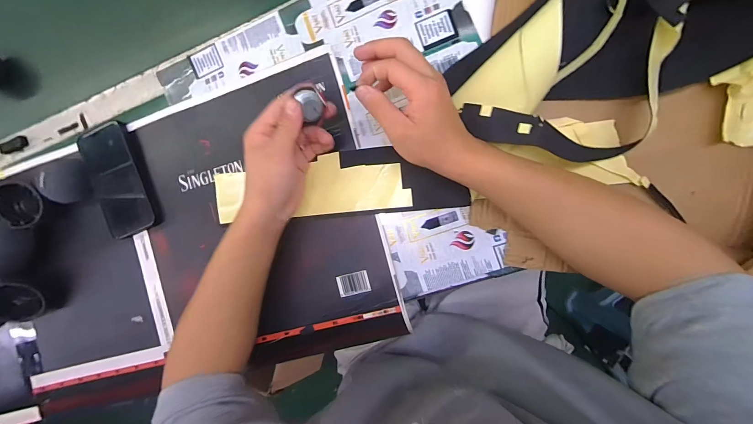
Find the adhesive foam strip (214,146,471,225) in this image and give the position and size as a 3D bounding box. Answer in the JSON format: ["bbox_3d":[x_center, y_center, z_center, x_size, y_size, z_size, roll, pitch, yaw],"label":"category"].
[{"bbox_3d":[-0.049,-0.033,0.375,0.292,0.011,0.074,-4,85,7],"label":"adhesive foam strip"}]

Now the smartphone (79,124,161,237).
[{"bbox_3d":[-0.346,-0.040,0.425,0.075,0.013,0.146,-21,90,8],"label":"smartphone"}]

